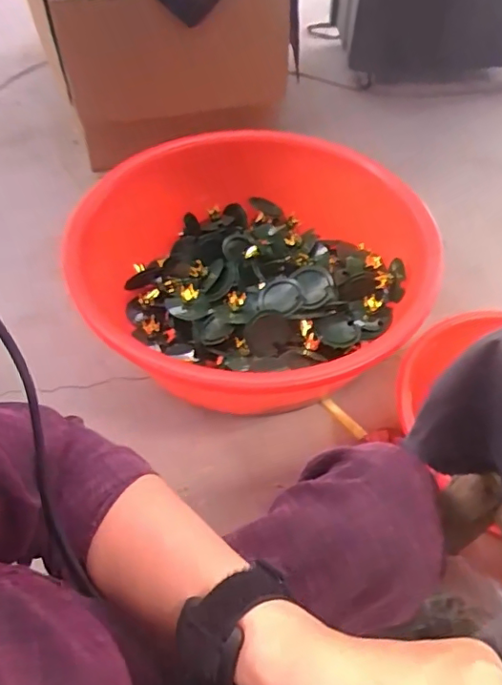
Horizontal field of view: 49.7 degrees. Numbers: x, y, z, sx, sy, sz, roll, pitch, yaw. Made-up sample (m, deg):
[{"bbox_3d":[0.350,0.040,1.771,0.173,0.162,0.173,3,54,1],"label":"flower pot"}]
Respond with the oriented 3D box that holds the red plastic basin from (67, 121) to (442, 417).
[{"bbox_3d":[0.006,-0.115,0.921,0.535,0.198,0.551,1,54,-1],"label":"red plastic basin"}]

